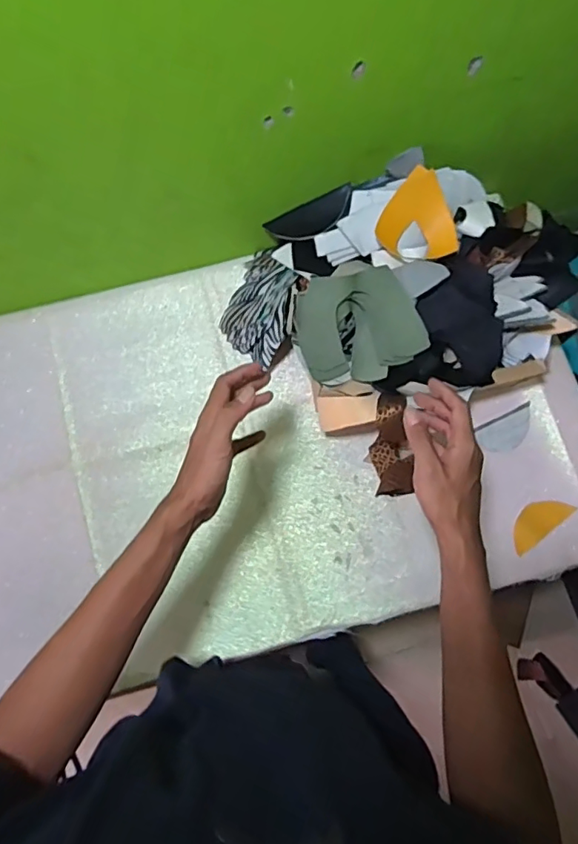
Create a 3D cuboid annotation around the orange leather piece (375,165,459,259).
[{"bbox_3d":[0.175,-0.262,0.704,0.099,0.051,0.103,38,86,-25],"label":"orange leather piece"}]

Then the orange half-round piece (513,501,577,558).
[{"bbox_3d":[0.365,0.146,0.785,0.103,0.009,0.046,-37,70,-2],"label":"orange half-round piece"}]

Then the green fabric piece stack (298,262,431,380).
[{"bbox_3d":[0.095,-0.123,0.711,0.160,0.084,0.134,-16,76,-5],"label":"green fabric piece stack"}]

